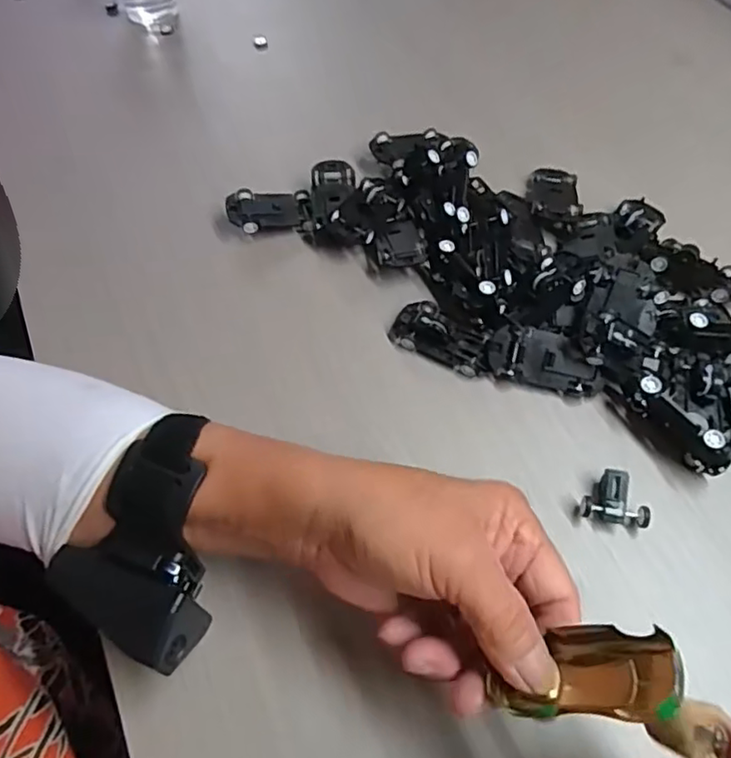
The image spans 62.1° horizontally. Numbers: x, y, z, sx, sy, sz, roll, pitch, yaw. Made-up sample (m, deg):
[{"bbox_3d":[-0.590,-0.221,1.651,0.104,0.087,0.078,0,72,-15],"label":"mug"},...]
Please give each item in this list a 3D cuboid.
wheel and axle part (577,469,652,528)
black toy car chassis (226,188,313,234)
[{"bbox_3d":[0.125,0.060,0.304,0.032,0.017,0.023,13,62,7],"label":"wheel and axle part"},{"bbox_3d":[-0.063,-0.109,0.401,0.052,0.020,0.034,-11,62,-6],"label":"black toy car chassis"}]

